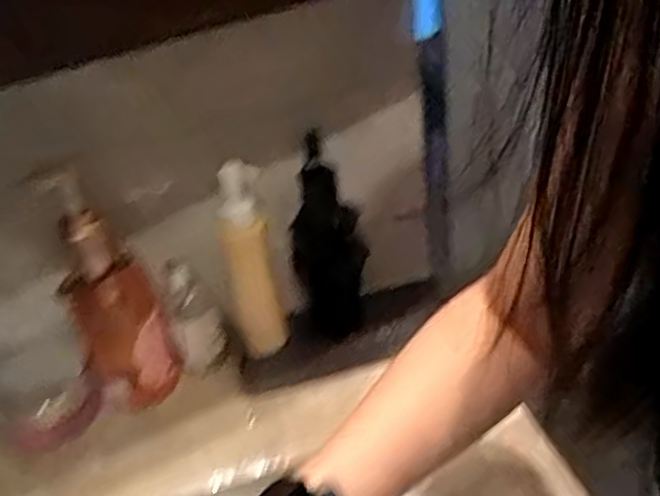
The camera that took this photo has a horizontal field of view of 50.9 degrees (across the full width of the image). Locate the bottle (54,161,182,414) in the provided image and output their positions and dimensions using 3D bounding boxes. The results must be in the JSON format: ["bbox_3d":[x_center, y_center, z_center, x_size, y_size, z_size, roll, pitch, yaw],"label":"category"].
[{"bbox_3d":[-0.177,0.049,0.575,0.073,0.192,0.052,-20,36,-16],"label":"bottle"}]

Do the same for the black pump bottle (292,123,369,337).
[{"bbox_3d":[-0.001,-0.010,0.625,0.040,0.196,0.058,13,40,28],"label":"black pump bottle"}]

